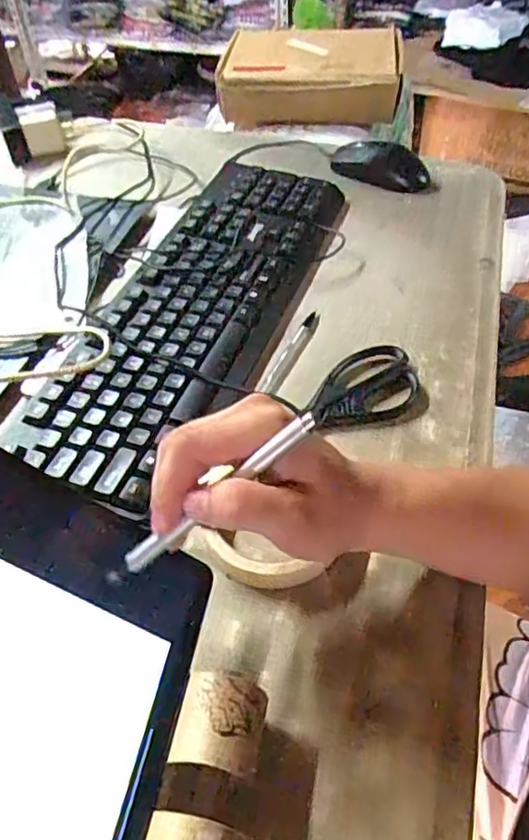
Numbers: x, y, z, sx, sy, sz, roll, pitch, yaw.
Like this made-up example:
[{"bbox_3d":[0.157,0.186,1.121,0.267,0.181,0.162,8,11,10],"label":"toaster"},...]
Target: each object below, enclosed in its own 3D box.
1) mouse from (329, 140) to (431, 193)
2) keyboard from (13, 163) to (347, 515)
[{"bbox_3d":[0.130,-0.287,0.674,0.112,0.039,0.050,11,50,12],"label":"mouse"},{"bbox_3d":[-0.050,-0.106,0.523,0.136,0.034,0.424,14,51,14],"label":"keyboard"}]

